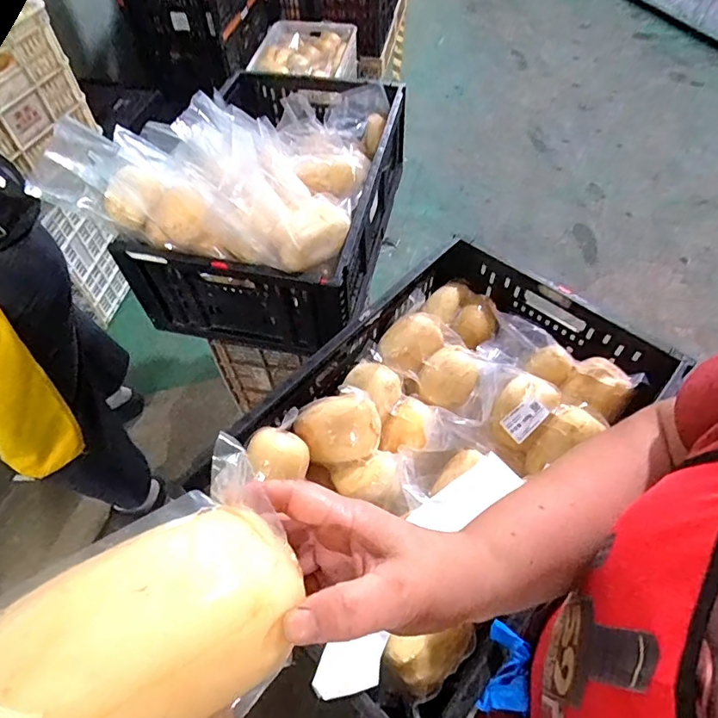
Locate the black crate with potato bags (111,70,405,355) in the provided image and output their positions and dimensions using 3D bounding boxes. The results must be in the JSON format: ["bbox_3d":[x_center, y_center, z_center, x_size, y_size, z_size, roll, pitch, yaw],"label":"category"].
[{"bbox_3d":[-0.152,-0.351,0.962,0.395,0.344,0.563,11,57,9],"label":"black crate with potato bags"}]

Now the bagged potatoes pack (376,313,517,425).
[{"bbox_3d":[0.128,0.006,0.745,0.115,0.065,0.203,-40,64,-22],"label":"bagged potatoes pack"}]

